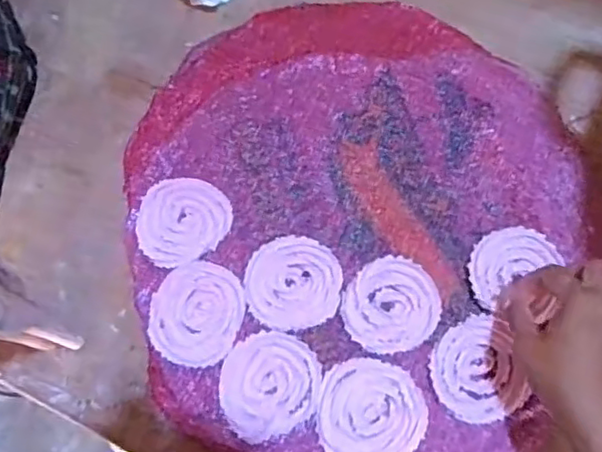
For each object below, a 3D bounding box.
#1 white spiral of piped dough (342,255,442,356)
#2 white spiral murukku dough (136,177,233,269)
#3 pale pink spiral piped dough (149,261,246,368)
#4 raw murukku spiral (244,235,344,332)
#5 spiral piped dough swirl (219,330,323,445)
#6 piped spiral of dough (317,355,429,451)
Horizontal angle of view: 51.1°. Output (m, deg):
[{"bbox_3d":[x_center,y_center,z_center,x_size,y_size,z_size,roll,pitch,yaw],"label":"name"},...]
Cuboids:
[{"bbox_3d":[0.073,0.063,0.504,0.073,0.004,0.078,0,70,1],"label":"white spiral of piped dough"},{"bbox_3d":[-0.099,-0.003,0.528,0.075,0.005,0.078,0,70,1],"label":"white spiral murukku dough"},{"bbox_3d":[-0.084,0.069,0.503,0.073,0.004,0.080,0,70,1],"label":"pale pink spiral piped dough"},{"bbox_3d":[-0.006,0.046,0.513,0.076,0.005,0.077,-1,70,1],"label":"raw murukku spiral"},{"bbox_3d":[-0.025,0.123,0.485,0.074,0.004,0.081,0,70,1],"label":"spiral piped dough swirl"},{"bbox_3d":[0.054,0.144,0.479,0.079,0.006,0.080,0,70,1],"label":"piped spiral of dough"}]

